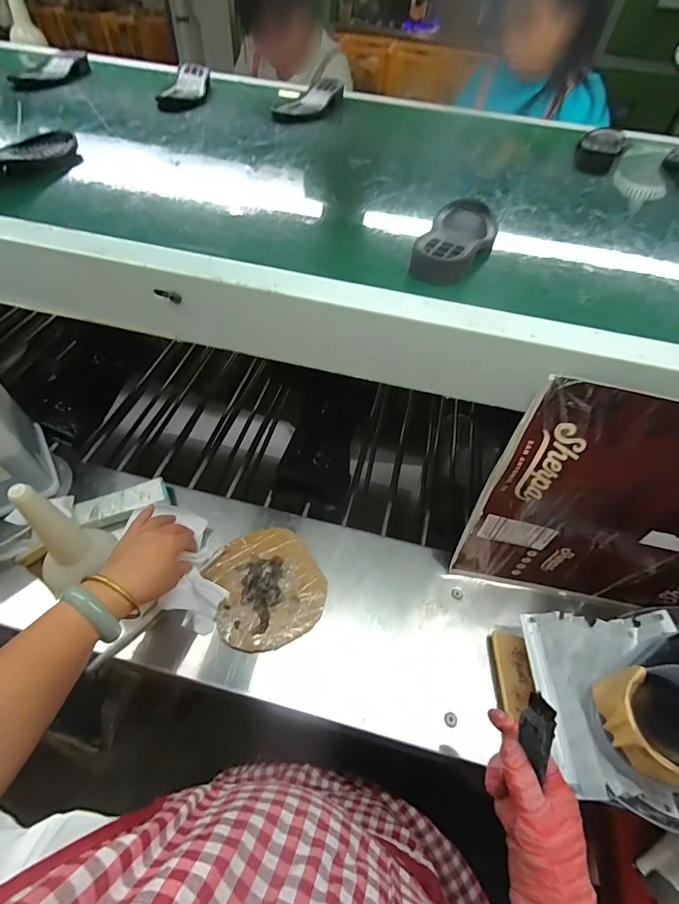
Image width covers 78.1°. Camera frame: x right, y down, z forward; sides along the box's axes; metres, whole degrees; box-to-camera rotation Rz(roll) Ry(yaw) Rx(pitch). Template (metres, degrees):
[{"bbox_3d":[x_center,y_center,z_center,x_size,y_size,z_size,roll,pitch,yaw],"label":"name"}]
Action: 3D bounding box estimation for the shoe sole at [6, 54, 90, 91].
[{"bbox_3d":[-0.581,-0.770,0.846,0.052,0.033,0.164,28,54,16],"label":"shoe sole"}]

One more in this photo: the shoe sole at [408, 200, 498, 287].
[{"bbox_3d":[0.138,-0.248,0.477,0.073,0.025,0.199,19,52,10],"label":"shoe sole"}]

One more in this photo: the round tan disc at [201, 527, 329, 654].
[{"bbox_3d":[-0.093,0.171,0.544,0.139,0.016,0.148,2,51,-3],"label":"round tan disc"}]

